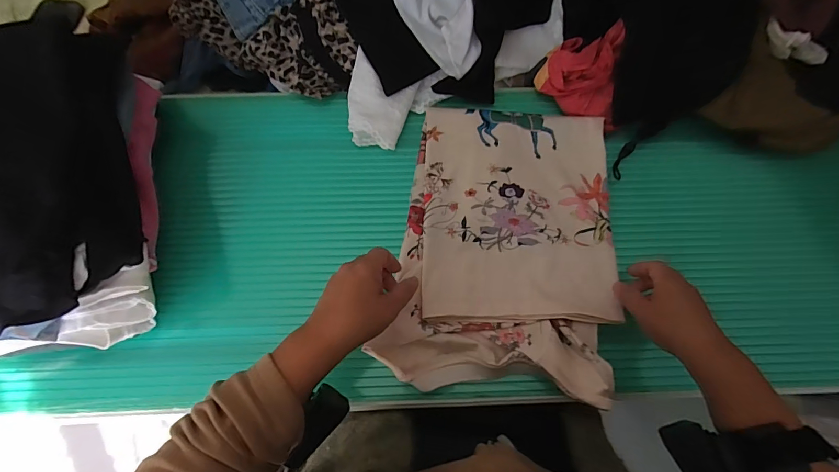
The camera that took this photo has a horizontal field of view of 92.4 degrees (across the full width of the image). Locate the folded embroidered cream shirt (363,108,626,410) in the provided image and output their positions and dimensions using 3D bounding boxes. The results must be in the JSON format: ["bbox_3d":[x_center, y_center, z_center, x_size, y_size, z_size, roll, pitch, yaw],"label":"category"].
[{"bbox_3d":[0.107,0.000,0.488,0.251,0.032,0.359,12,72,3],"label":"folded embroidered cream shirt"}]

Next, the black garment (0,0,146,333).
[{"bbox_3d":[-0.440,-0.064,0.399,0.271,0.064,0.312,-17,72,-6],"label":"black garment"}]

